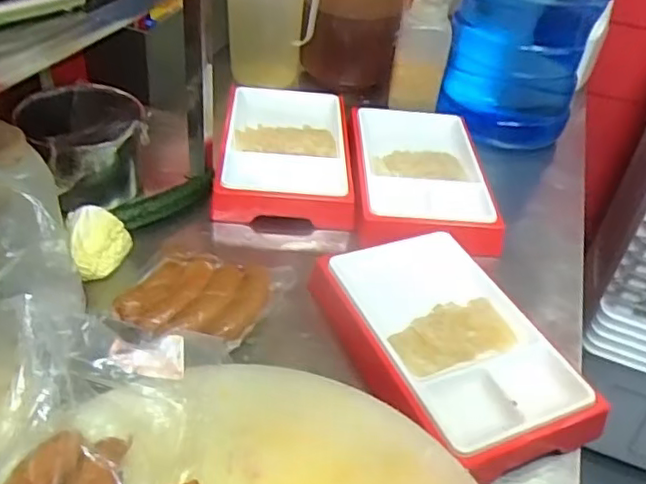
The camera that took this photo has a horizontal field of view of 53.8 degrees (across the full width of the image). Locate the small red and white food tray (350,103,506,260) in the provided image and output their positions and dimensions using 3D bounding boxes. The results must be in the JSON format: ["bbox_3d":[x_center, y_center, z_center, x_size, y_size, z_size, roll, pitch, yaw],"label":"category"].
[{"bbox_3d":[0.134,-0.095,0.891,0.187,0.053,0.271,1,43,-4],"label":"small red and white food tray"}]

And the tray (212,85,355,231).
[{"bbox_3d":[-0.055,-0.131,0.894,0.185,0.066,0.246,2,40,-6],"label":"tray"}]

